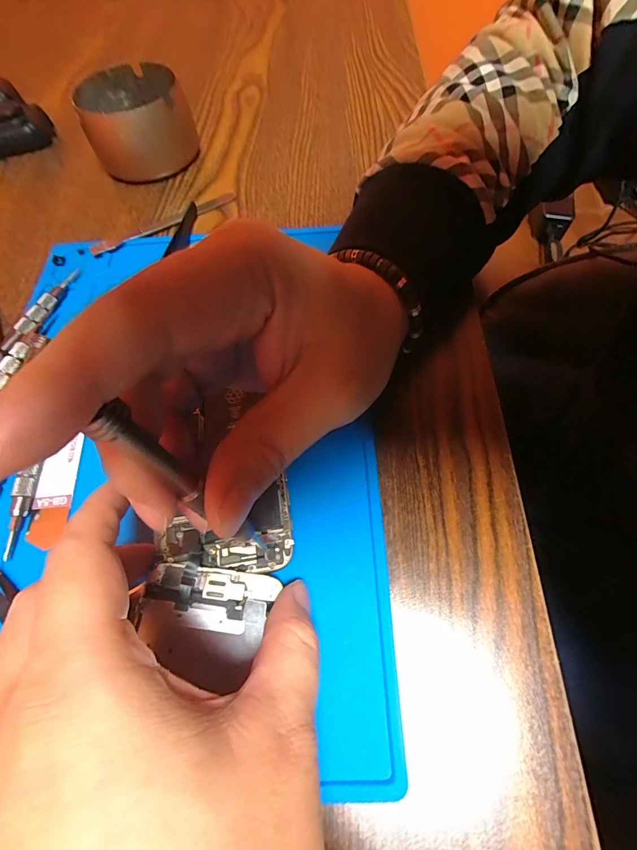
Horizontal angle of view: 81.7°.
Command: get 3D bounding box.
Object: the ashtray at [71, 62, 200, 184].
[{"bbox_3d":[-0.155,-0.261,0.315,0.080,0.051,0.099,-22,65,-7],"label":"ashtray"}]

